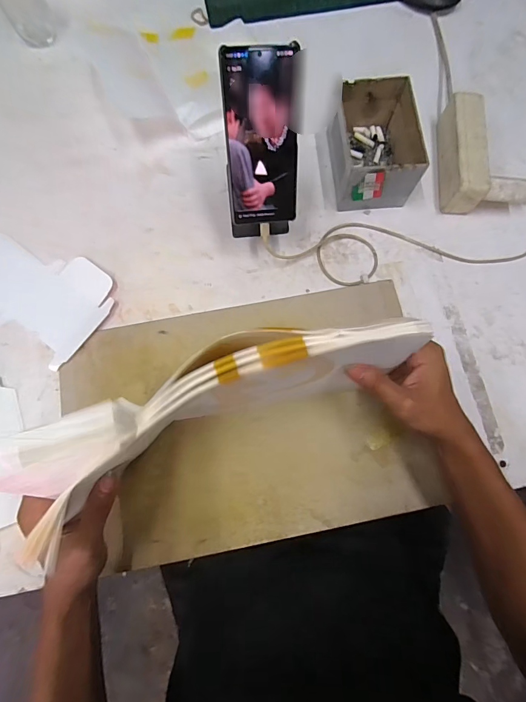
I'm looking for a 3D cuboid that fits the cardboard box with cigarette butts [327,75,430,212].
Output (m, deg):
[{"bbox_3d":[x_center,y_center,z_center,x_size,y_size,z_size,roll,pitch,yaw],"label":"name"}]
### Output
[{"bbox_3d":[0.151,-0.284,0.507,0.098,0.084,0.150,-3,75,-2],"label":"cardboard box with cigarette butts"}]

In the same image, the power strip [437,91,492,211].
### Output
[{"bbox_3d":[0.281,-0.276,0.516,0.042,0.062,0.161,5,75,0],"label":"power strip"}]

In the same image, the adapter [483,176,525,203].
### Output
[{"bbox_3d":[0.329,-0.215,0.484,0.055,0.019,0.025,6,76,2],"label":"adapter"}]

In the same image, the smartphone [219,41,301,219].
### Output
[{"bbox_3d":[0.000,-0.222,0.392,0.077,0.165,0.012,-5,39,-2],"label":"smartphone"}]

